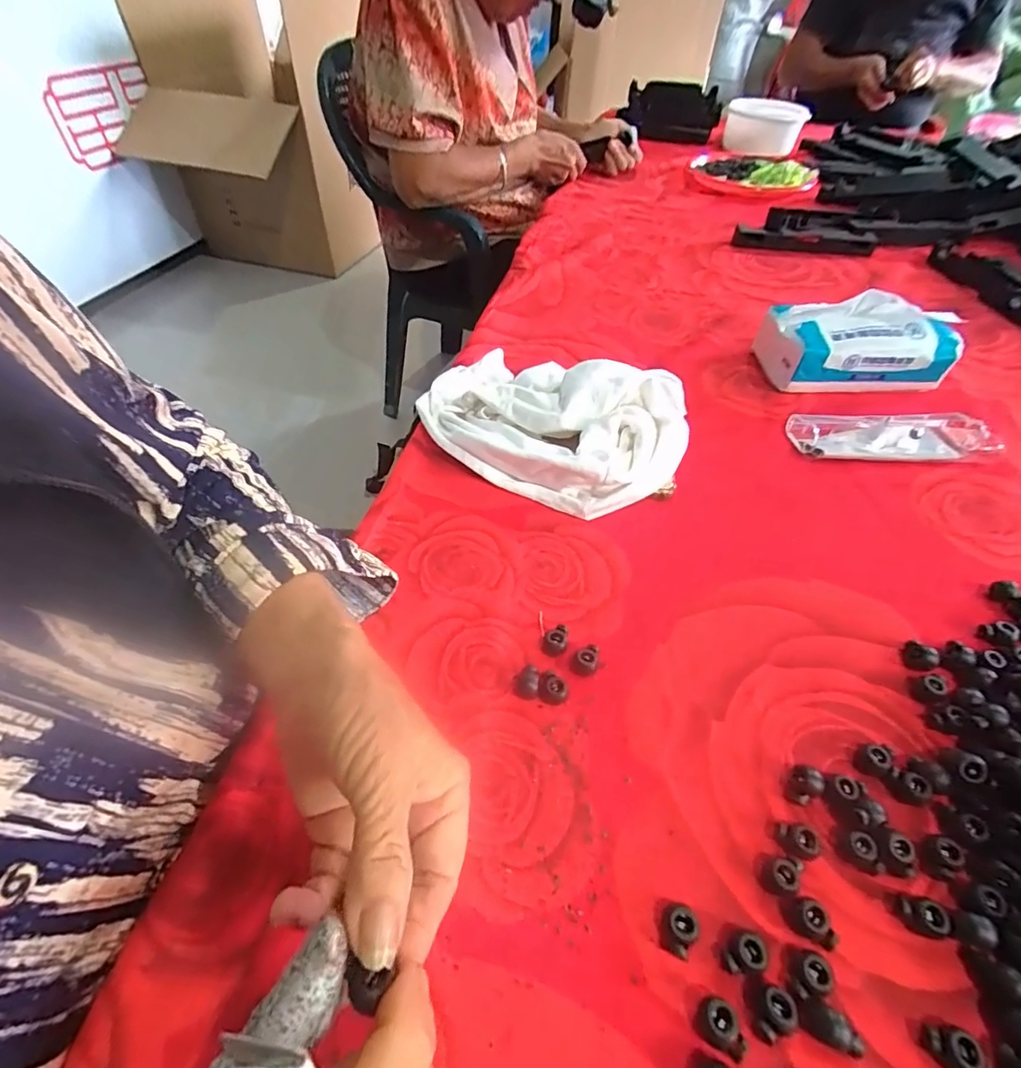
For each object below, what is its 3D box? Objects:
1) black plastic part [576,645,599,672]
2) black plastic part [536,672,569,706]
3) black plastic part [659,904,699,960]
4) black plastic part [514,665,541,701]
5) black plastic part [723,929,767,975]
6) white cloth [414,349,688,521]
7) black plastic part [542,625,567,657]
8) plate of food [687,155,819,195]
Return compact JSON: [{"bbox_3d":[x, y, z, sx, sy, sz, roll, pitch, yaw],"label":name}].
[{"bbox_3d":[0.047,0.075,0.314,0.012,0.011,0.013,14,49,12],"label":"black plastic part"},{"bbox_3d":[0.024,0.090,0.300,0.014,0.012,0.019,-32,56,-26],"label":"black plastic part"},{"bbox_3d":[0.074,0.174,0.227,0.014,0.013,0.017,23,52,19],"label":"black plastic part"},{"bbox_3d":[0.010,0.086,0.303,0.014,0.013,0.016,10,49,8],"label":"black plastic part"},{"bbox_3d":[0.100,0.179,0.222,0.016,0.011,0.014,-4,48,-4],"label":"black plastic part"},{"bbox_3d":[0.028,-0.099,0.430,0.219,0.066,0.128,22,51,18],"label":"white cloth"},{"bbox_3d":[0.028,0.066,0.321,0.014,0.012,0.015,8,48,6],"label":"black plastic part"},{"bbox_3d":[0.447,-0.671,0.959,0.222,0.033,0.187,20,52,15],"label":"plate of food"}]

